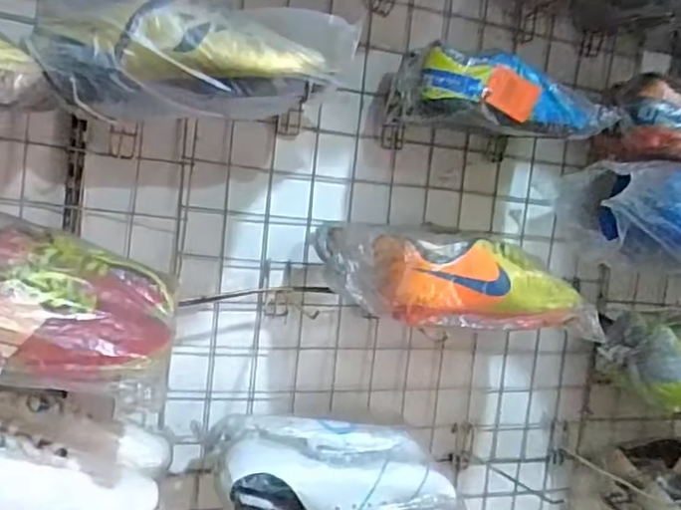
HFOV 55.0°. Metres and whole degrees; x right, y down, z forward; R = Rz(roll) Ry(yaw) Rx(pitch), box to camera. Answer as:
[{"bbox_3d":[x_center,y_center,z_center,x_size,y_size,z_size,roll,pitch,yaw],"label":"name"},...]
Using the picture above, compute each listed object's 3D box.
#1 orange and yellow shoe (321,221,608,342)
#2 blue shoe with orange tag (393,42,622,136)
[{"bbox_3d":[0.121,0.023,0.701,0.289,0.088,0.111,7,6,-10],"label":"orange and yellow shoe"},{"bbox_3d":[0.175,-0.168,0.690,0.212,0.069,0.082,7,6,-10],"label":"blue shoe with orange tag"}]

